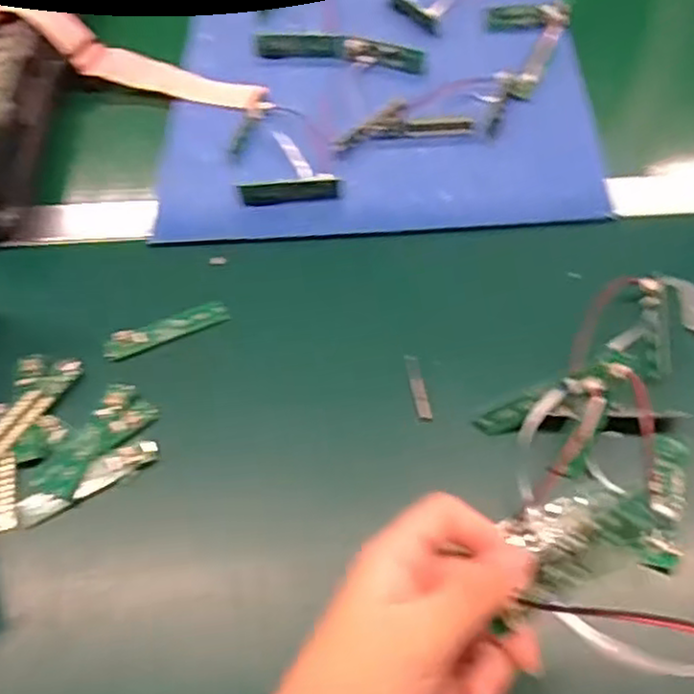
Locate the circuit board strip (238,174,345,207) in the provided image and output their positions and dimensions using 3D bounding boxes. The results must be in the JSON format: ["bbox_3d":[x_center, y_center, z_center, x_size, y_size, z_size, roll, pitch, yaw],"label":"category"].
[{"bbox_3d":[-0.044,-0.123,0.552,0.079,0.018,0.006,-6,27,1],"label":"circuit board strip"}]

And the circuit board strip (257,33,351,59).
[{"bbox_3d":[-0.043,-0.281,0.653,0.085,0.017,0.015,0,56,4],"label":"circuit board strip"}]

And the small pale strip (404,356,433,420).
[{"bbox_3d":[0.047,0.026,0.466,0.010,0.005,0.048,-9,56,-3],"label":"small pale strip"}]

